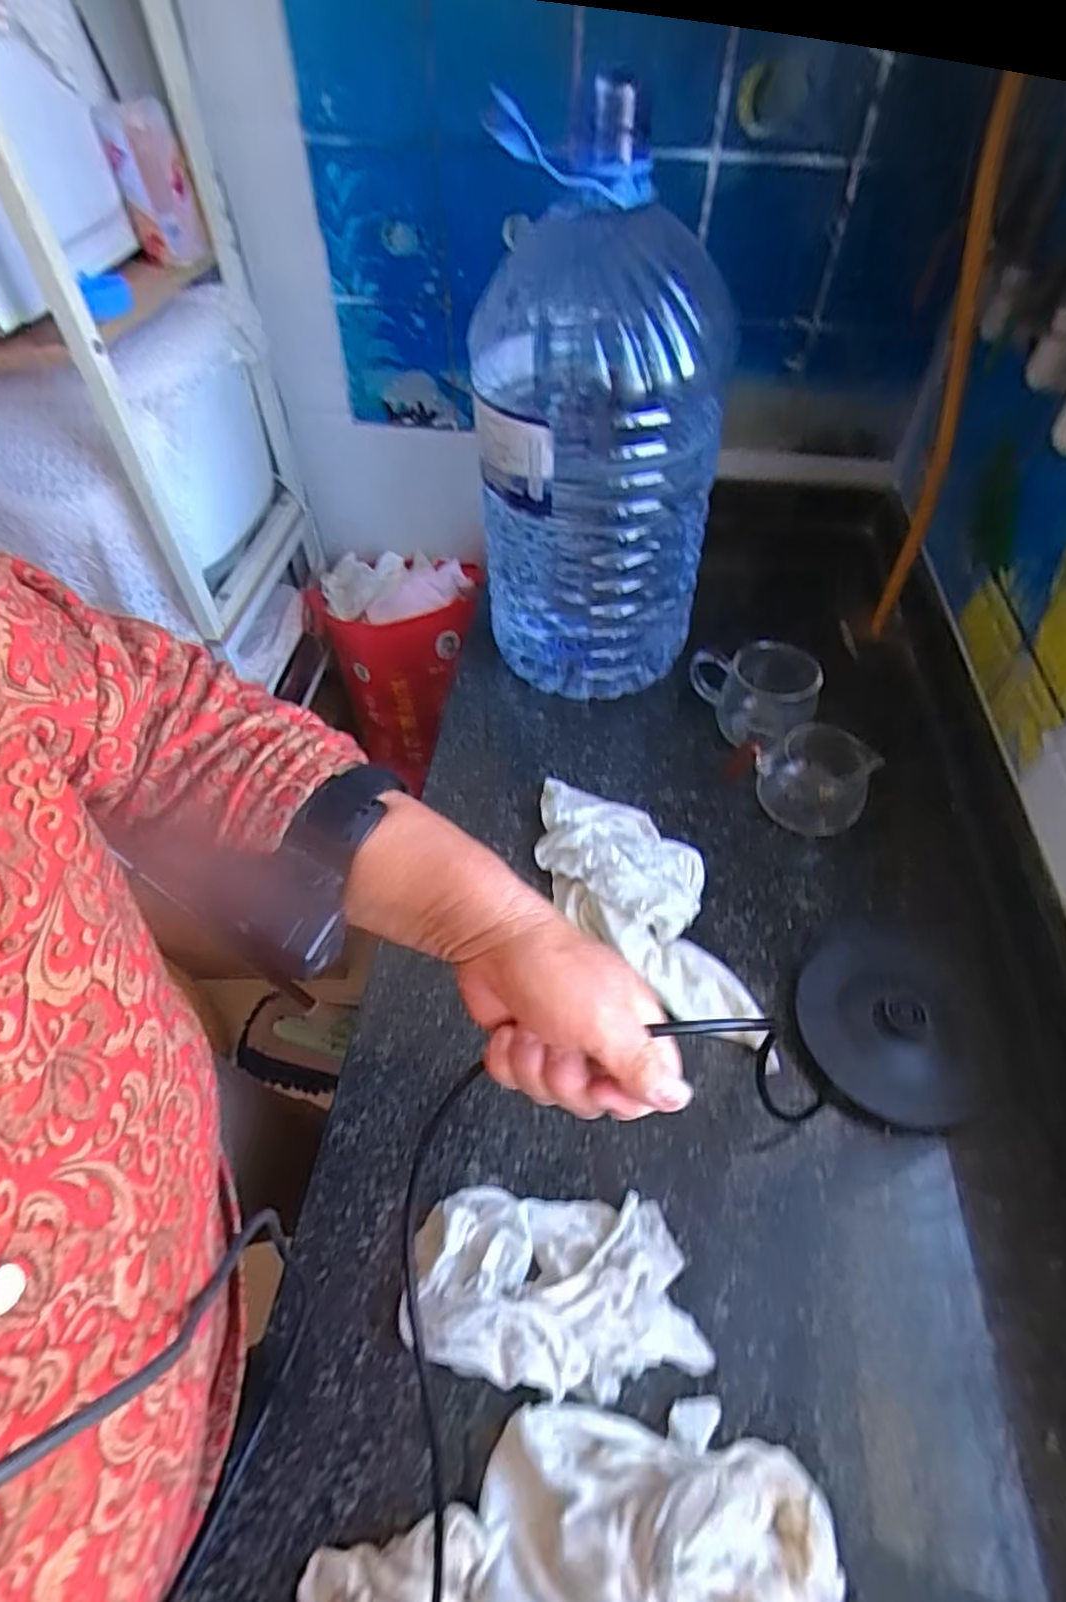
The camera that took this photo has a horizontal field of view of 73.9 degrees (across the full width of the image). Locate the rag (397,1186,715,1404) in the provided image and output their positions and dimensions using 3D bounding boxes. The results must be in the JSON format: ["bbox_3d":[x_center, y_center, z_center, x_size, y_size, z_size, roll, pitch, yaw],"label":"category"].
[{"bbox_3d":[0.011,0.300,0.439,0.175,0.033,0.100,-1,50,3],"label":"rag"}]

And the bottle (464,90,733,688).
[{"bbox_3d":[0.061,-0.308,0.689,0.216,0.441,0.228,7,51,9],"label":"bottle"}]

